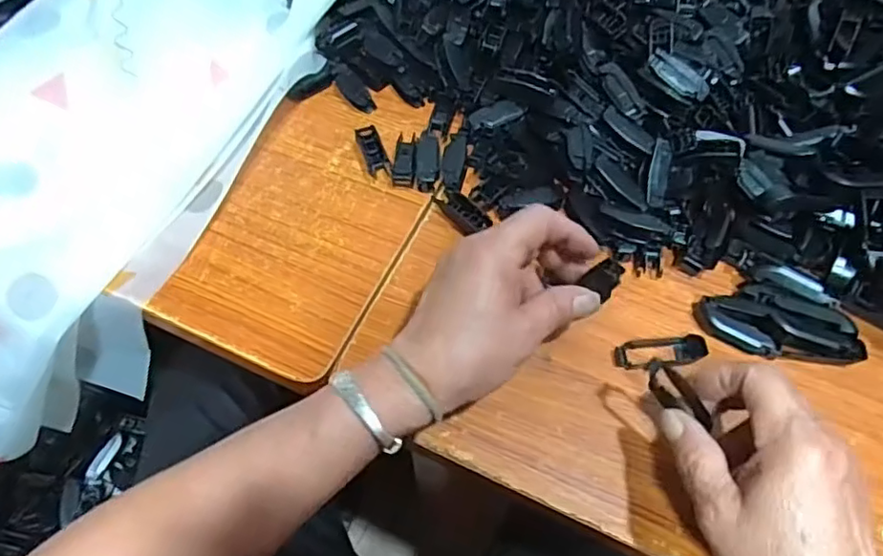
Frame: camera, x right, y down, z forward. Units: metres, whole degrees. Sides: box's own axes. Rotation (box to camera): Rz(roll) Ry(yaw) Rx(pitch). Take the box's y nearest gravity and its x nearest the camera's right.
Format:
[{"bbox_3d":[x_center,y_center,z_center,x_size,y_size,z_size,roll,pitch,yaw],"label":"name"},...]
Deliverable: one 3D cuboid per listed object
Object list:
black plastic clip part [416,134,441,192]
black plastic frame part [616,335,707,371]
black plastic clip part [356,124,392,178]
[{"bbox_3d":[-0.010,-0.089,0.459,0.018,0.009,0.046,0,61,-1],"label":"black plastic clip part"},{"bbox_3d":[0.143,0.048,0.391,0.058,0.008,0.020,-8,61,-5],"label":"black plastic frame part"},{"bbox_3d":[-0.053,-0.097,0.468,0.016,0.015,0.043,-19,63,-11],"label":"black plastic clip part"}]

